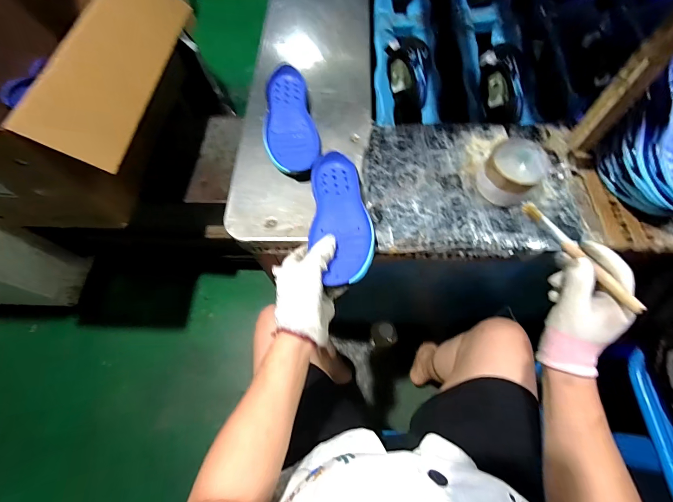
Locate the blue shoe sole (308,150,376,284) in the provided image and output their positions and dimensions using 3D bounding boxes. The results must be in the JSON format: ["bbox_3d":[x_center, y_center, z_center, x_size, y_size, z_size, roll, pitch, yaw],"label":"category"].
[{"bbox_3d":[0.002,-0.052,0.452,0.080,0.019,0.214,-8,61,-1],"label":"blue shoe sole"}]

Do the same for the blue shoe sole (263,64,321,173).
[{"bbox_3d":[-0.081,-0.229,0.554,0.088,0.029,0.215,-9,66,-1],"label":"blue shoe sole"}]

